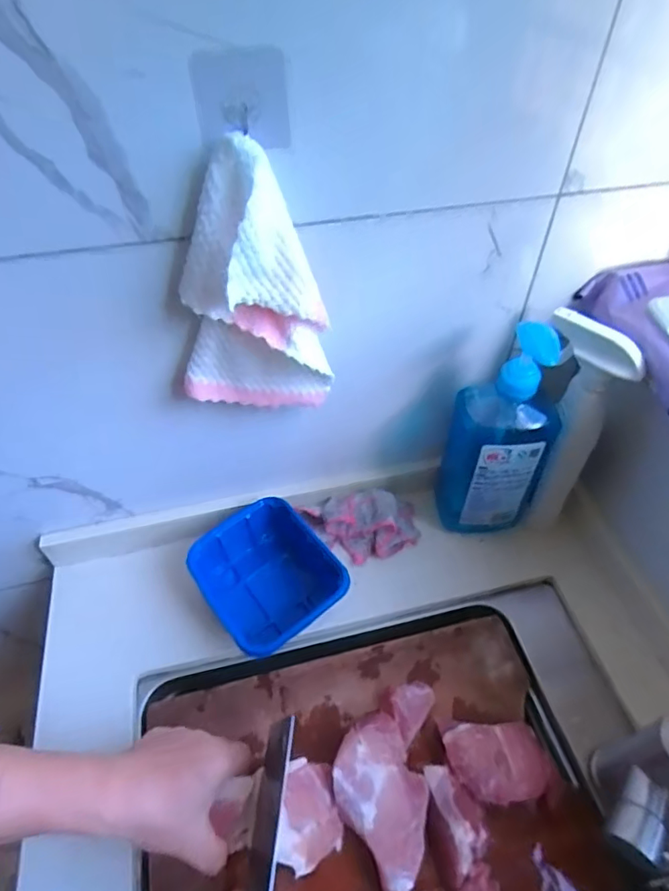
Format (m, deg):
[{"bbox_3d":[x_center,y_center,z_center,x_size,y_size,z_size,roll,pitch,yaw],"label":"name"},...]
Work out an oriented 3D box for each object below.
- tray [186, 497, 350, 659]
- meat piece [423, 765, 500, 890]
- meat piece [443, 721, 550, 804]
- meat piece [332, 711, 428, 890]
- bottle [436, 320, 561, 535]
[{"bbox_3d":[-0.070,0.141,0.558,0.121,0.075,0.146,-31,58,-24],"label":"tray"},{"bbox_3d":[0.103,0.327,0.432,0.044,0.031,0.110,-4,51,-5],"label":"meat piece"},{"bbox_3d":[0.143,0.283,0.470,0.082,0.031,0.059,-2,51,-3],"label":"meat piece"},{"bbox_3d":[0.041,0.302,0.452,0.070,0.033,0.120,-18,53,-16],"label":"meat piece"},{"bbox_3d":[0.170,-0.001,0.539,0.098,0.252,0.070,11,51,7],"label":"bottle"}]

